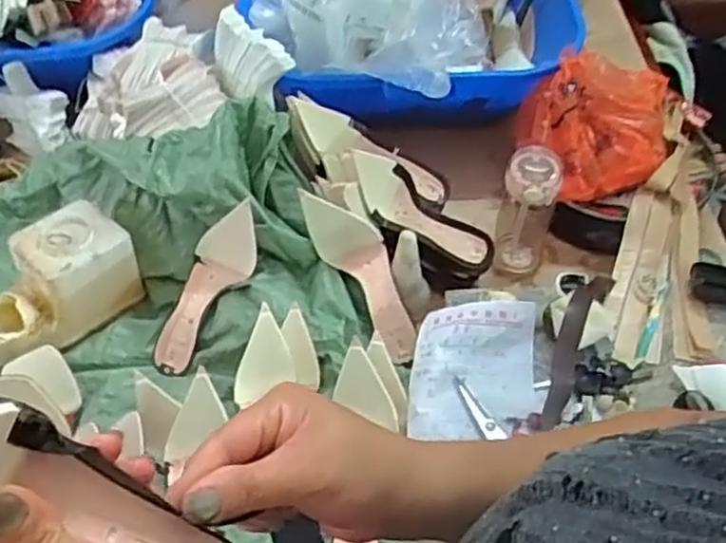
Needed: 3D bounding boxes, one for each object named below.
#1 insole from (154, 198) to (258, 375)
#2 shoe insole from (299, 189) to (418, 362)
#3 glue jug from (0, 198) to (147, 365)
[{"bbox_3d":[-0.198,0.019,0.927,0.073,0.065,0.231,28,89,21],"label":"insole"},{"bbox_3d":[0.006,-0.002,0.936,0.070,0.055,0.234,-33,96,-23],"label":"shoe insole"},{"bbox_3d":[-0.390,0.017,0.932,0.207,0.110,0.107,-34,58,-24],"label":"glue jug"}]

